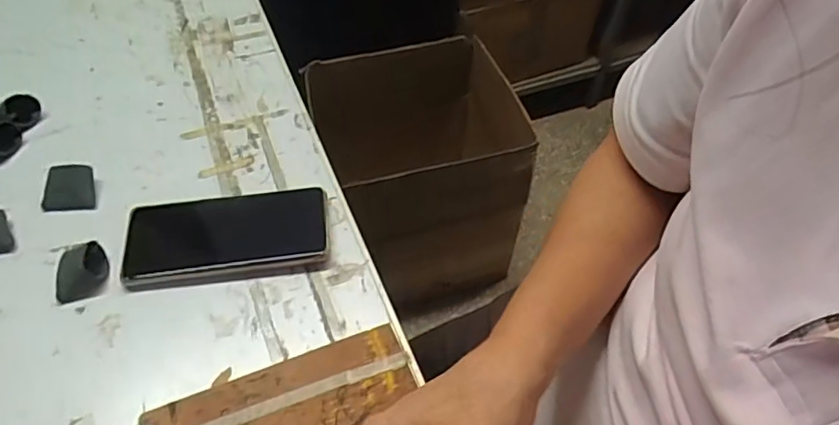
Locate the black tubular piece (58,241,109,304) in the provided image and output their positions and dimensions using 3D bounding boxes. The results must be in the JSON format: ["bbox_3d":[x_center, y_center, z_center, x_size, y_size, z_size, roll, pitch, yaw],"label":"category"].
[{"bbox_3d":[-0.265,0.041,0.443,0.038,0.020,0.051,-13,55,-13],"label":"black tubular piece"}]

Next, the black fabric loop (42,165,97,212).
[{"bbox_3d":[-0.301,-0.022,0.487,0.039,0.021,0.034,-4,53,-6],"label":"black fabric loop"}]

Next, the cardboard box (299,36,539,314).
[{"bbox_3d":[0.003,-0.059,1.174,0.349,0.433,0.327,-15,54,-13],"label":"cardboard box"}]

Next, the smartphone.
[{"bbox_3d":[-0.158,0.018,0.468,0.162,0.015,0.076,-5,53,-7],"label":"smartphone"}]

